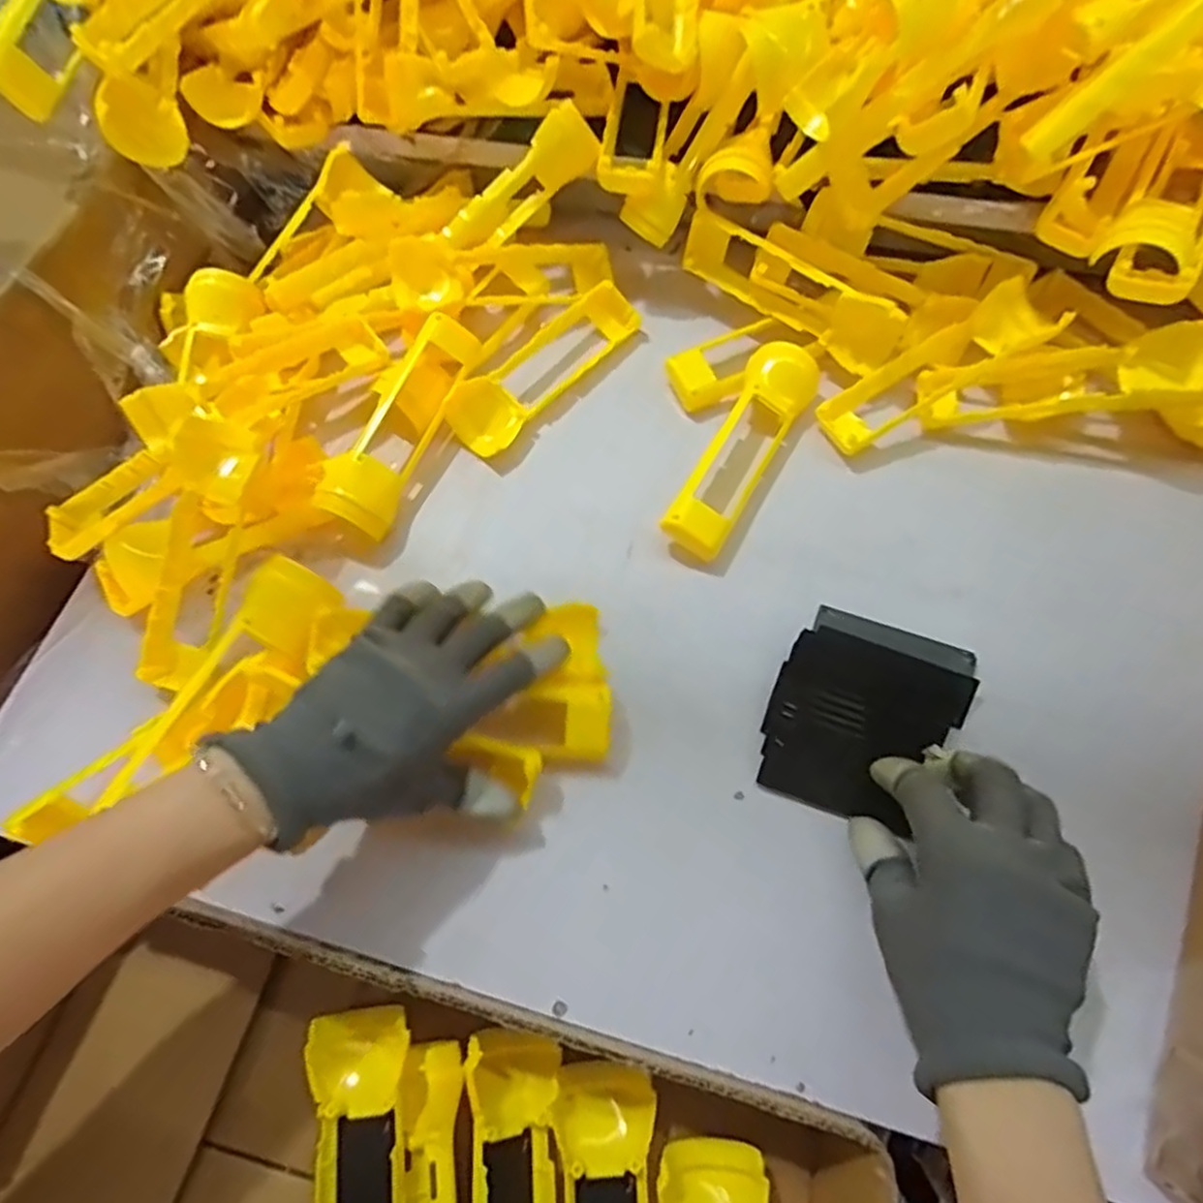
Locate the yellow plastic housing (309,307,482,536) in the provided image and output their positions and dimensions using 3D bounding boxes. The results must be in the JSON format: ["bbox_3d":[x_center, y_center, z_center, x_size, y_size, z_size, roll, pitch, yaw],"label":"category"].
[{"bbox_3d":[-0.137,-0.121,0.486,0.046,0.052,0.155,22,67,9],"label":"yellow plastic housing"}]

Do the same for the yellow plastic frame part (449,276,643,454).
[{"bbox_3d":[-0.041,-0.172,0.517,0.048,0.033,0.163,38,70,15],"label":"yellow plastic frame part"}]

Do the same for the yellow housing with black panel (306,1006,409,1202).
[{"bbox_3d":[-0.115,0.289,0.338,0.046,0.024,0.162,-7,66,-4],"label":"yellow housing with black panel"}]

